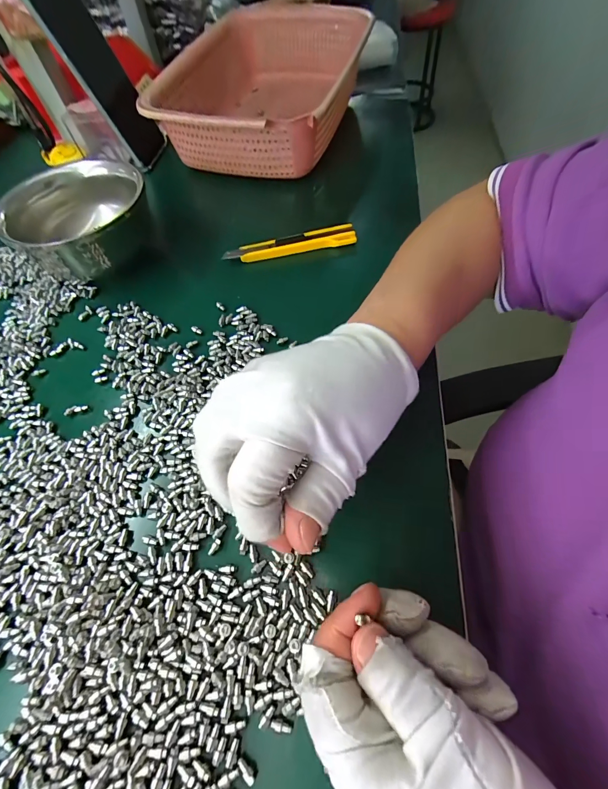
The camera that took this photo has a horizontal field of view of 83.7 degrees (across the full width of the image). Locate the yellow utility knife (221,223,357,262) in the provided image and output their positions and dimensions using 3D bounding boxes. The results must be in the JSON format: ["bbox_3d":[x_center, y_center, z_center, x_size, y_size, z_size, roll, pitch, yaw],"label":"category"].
[{"bbox_3d":[-0.014,-0.147,0.332,0.125,0.012,0.018,-9,60,-1],"label":"yellow utility knife"}]

